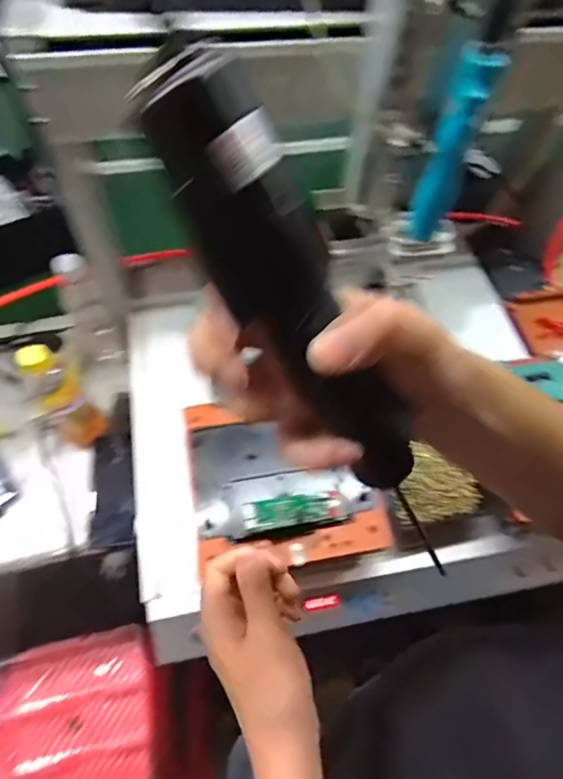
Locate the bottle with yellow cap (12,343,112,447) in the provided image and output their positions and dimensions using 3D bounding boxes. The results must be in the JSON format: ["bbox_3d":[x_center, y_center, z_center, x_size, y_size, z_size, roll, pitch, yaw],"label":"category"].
[{"bbox_3d":[-0.307,0.014,0.715,0.066,0.205,0.069,-39,69,-22],"label":"bottle with yellow cap"}]

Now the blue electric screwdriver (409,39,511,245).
[{"bbox_3d":[0.147,-0.203,0.444,0.031,0.171,0.025,8,60,2],"label":"blue electric screwdriver"}]

